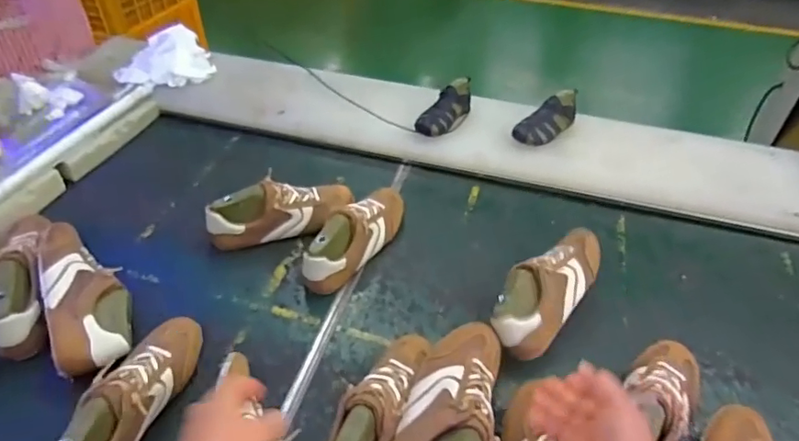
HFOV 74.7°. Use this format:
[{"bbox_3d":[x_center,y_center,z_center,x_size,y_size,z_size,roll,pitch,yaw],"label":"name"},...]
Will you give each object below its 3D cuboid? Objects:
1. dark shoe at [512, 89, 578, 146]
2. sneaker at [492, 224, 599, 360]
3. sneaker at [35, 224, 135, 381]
[{"bbox_3d":[0.308,-0.208,1.077,0.175,0.060,0.063,-39,55,-12],"label":"dark shoe"},{"bbox_3d":[0.216,0.102,0.769,0.093,0.083,0.230,31,52,28],"label":"sneaker"},{"bbox_3d":[-0.447,0.099,0.751,0.094,0.086,0.249,-20,48,-19],"label":"sneaker"}]

